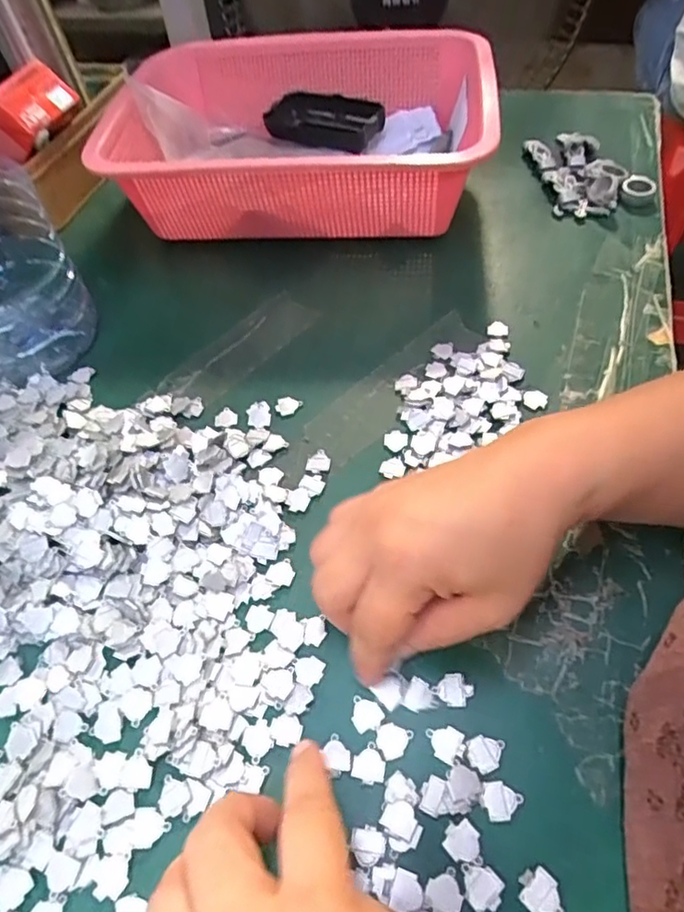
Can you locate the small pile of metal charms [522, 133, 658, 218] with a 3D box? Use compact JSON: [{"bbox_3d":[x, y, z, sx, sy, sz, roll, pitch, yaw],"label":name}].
[{"bbox_3d":[0.207,-0.241,0.495,0.079,0.025,0.097,-7,54,1],"label":"small pile of metal charms"}]

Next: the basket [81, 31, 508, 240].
[{"bbox_3d":[-0.033,-0.260,0.489,0.298,0.088,0.210,3,54,8],"label":"basket"}]

